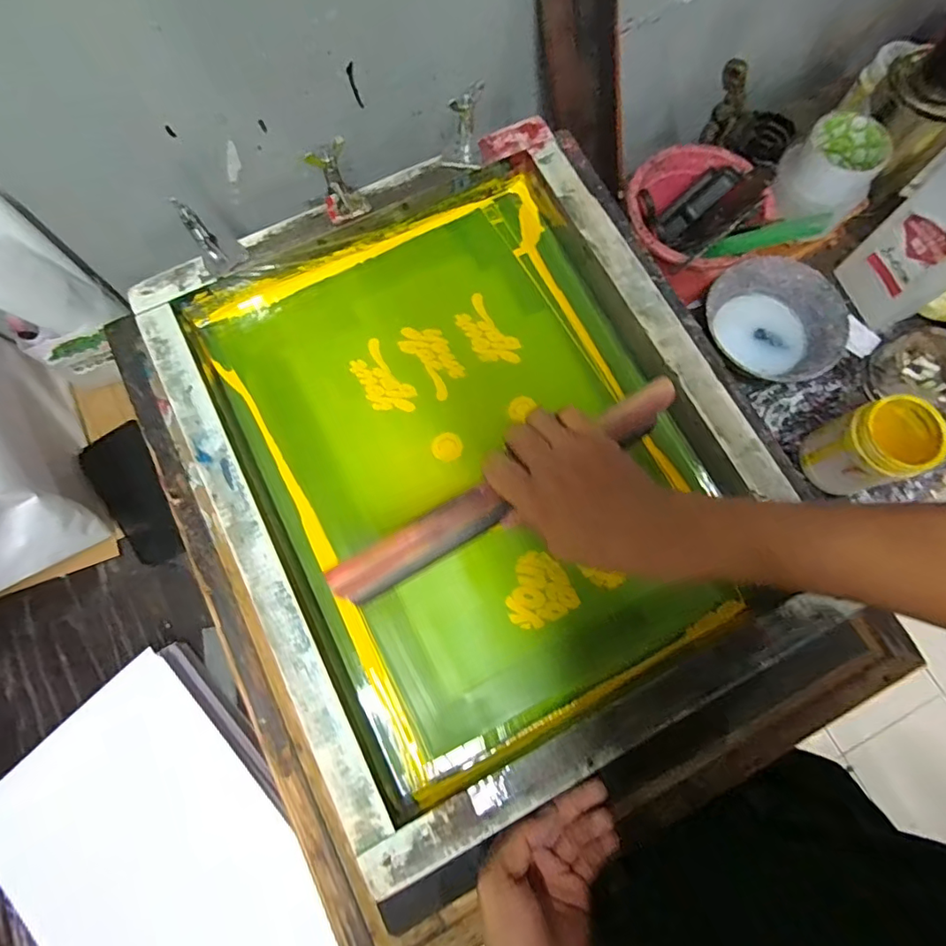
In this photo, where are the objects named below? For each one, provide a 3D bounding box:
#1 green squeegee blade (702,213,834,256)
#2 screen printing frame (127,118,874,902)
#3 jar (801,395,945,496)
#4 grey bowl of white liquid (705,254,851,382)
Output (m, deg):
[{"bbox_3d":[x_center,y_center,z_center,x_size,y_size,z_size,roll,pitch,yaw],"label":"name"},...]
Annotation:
[{"bbox_3d":[0.272,-0.218,0.481,0.017,0.113,0.010,38,78,-29],"label":"green squeegee blade"},{"bbox_3d":[0.006,-0.016,0.428,0.402,0.048,0.501,-27,79,-5],"label":"screen printing frame"},{"bbox_3d":[0.424,-0.025,0.558,0.089,0.111,0.081,0,75,0],"label":"jar"},{"bbox_3d":[0.360,-0.178,0.624,0.143,0.062,0.153,0,75,0],"label":"grey bowl of white liquid"}]

